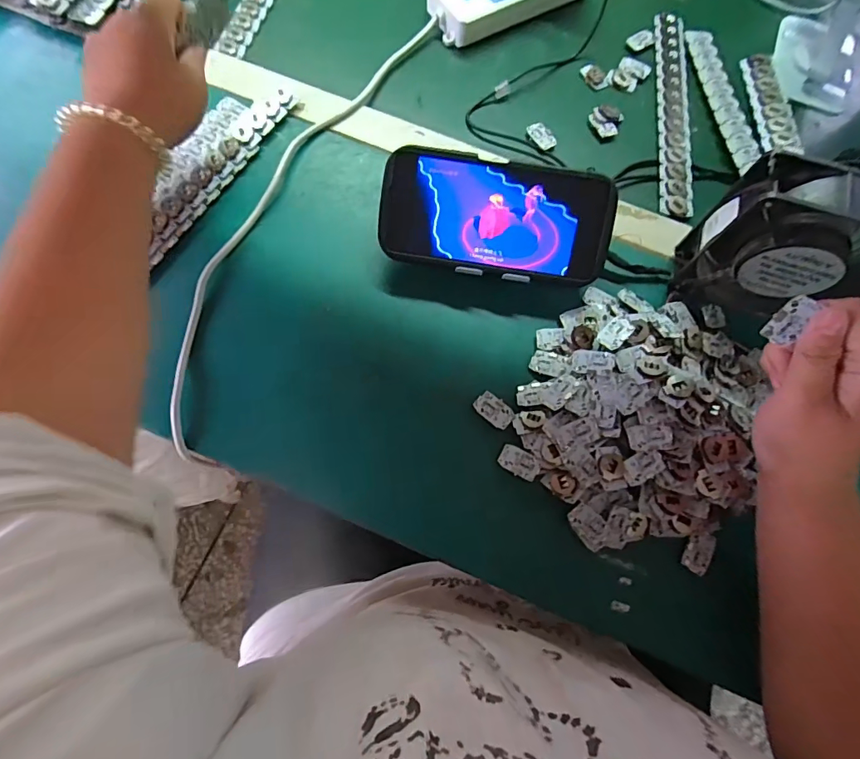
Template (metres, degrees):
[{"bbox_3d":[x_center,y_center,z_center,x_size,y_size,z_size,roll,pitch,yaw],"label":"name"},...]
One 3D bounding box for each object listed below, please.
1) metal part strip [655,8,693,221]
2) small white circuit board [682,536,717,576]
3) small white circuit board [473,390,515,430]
[{"bbox_3d":[0.237,-0.269,0.463,0.029,0.004,0.255,7,71,0],"label":"metal part strip"},{"bbox_3d":[0.191,0.122,0.335,0.019,0.004,0.029,28,72,7],"label":"small white circuit board"},{"bbox_3d":[0.049,0.023,0.359,0.030,0.004,0.018,39,74,10],"label":"small white circuit board"}]

